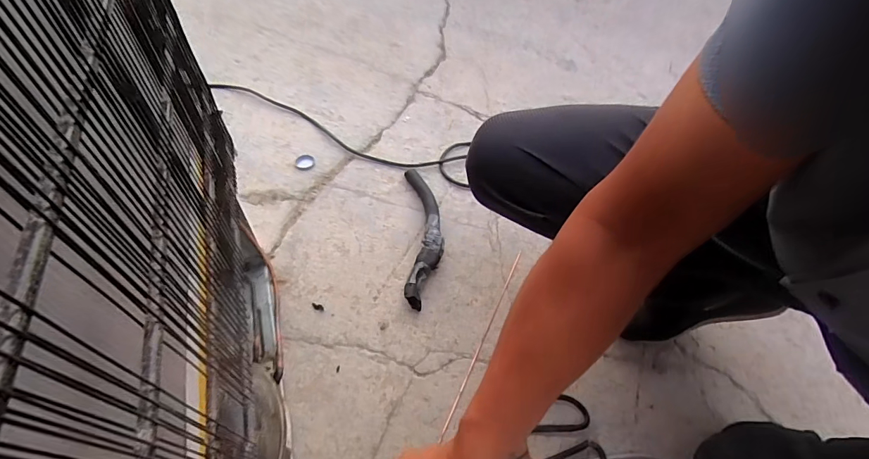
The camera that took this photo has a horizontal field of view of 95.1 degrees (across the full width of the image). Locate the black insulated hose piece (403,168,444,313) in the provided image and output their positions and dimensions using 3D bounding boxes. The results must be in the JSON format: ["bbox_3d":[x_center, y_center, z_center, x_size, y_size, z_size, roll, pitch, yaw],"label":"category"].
[{"bbox_3d":[-0.018,0.000,0.723,0.068,0.041,0.303,1,53,-4],"label":"black insulated hose piece"}]

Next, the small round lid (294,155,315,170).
[{"bbox_3d":[-0.269,-0.139,0.826,0.039,0.010,0.037,3,53,-3],"label":"small round lid"}]

